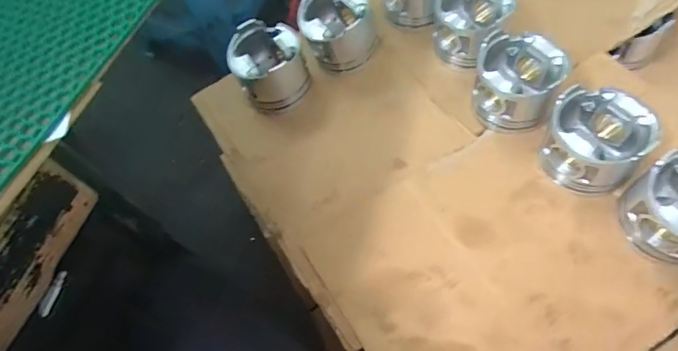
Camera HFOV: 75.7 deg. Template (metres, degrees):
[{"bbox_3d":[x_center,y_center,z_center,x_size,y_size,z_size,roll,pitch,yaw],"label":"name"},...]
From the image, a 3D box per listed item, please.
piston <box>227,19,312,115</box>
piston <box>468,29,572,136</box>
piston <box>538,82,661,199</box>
[{"bbox_3d":[-0.106,-0.169,0.685,0.112,0.096,0.109,-3,61,6],"label":"piston"},{"bbox_3d":[0.240,-0.128,0.601,0.109,0.098,0.104,-3,61,6],"label":"piston"},{"bbox_3d":[0.319,-0.041,0.552,0.120,0.096,0.107,34,73,19],"label":"piston"}]

